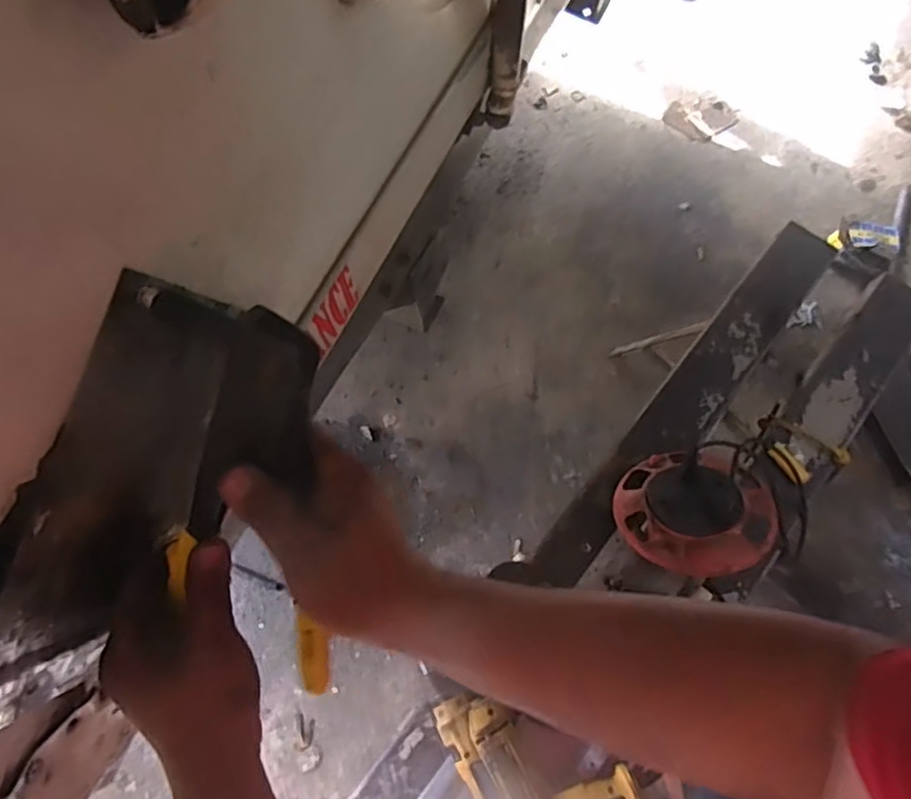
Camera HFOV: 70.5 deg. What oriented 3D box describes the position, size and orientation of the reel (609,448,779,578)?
[{"bbox_3d":[0.328,0.155,0.887,0.204,0.098,0.189,11,57,23],"label":"reel"}]

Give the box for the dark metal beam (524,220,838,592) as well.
[{"bbox_3d":[0.371,-0.010,0.990,0.095,0.054,0.745,39,74,10],"label":"dark metal beam"}]

